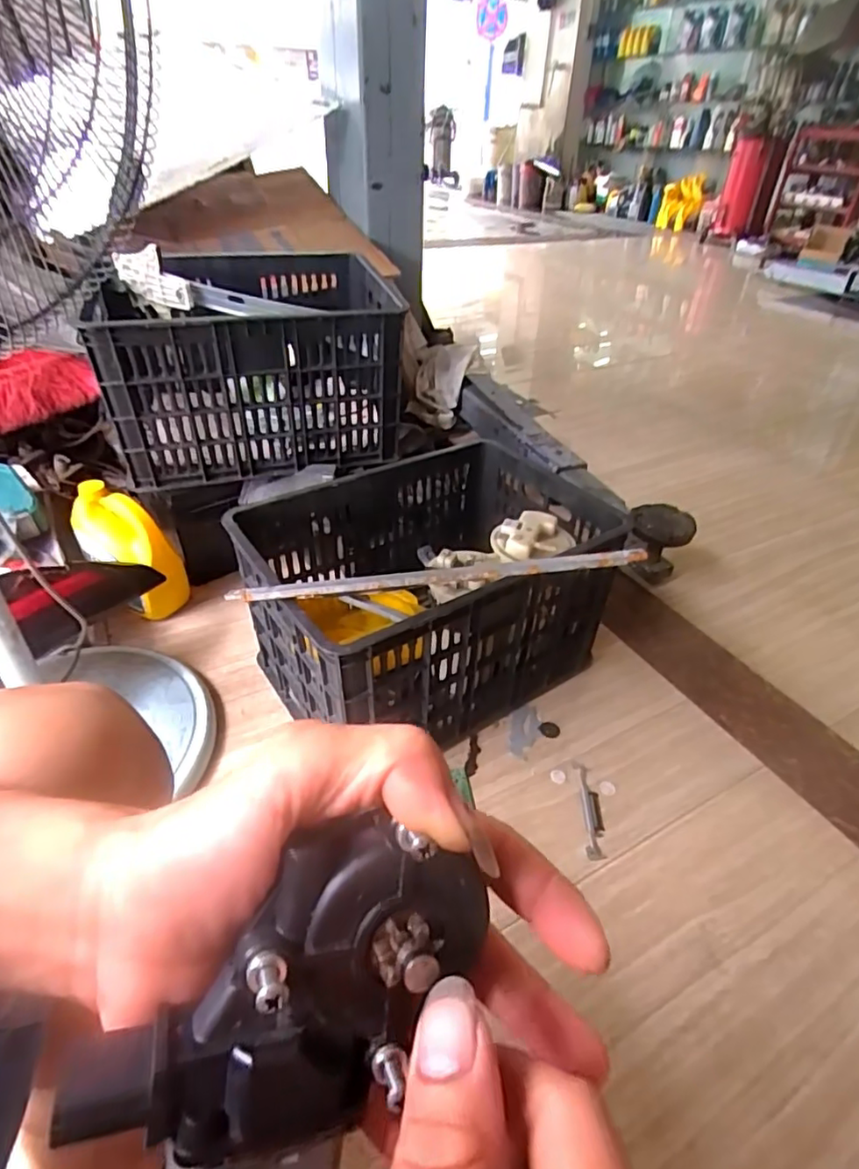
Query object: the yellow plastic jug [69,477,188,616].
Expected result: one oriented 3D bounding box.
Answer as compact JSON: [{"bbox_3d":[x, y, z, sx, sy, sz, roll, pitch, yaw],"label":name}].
[{"bbox_3d":[-0.512,-0.060,1.009,0.094,0.260,0.090,-16,25,35],"label":"yellow plastic jug"}]

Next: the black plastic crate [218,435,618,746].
[{"bbox_3d":[0.000,0.002,0.932,0.500,0.292,0.404,-24,43,-29],"label":"black plastic crate"}]

